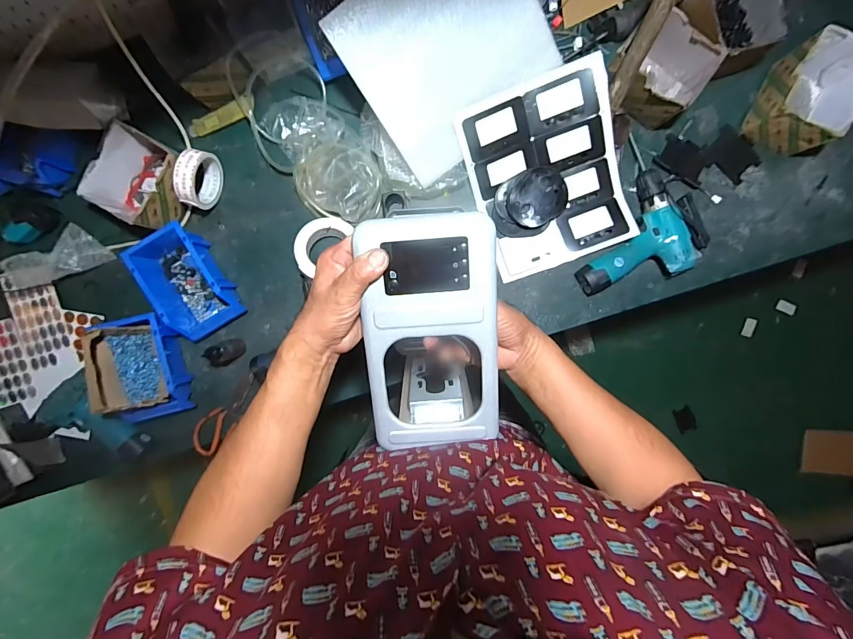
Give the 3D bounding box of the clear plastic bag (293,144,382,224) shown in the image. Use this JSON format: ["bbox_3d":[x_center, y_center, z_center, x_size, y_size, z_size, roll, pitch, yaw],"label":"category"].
[{"bbox_3d":[-0.158,-0.244,0.704,0.154,0.045,0.133,14,94,-1],"label":"clear plastic bag"}]

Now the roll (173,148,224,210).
[{"bbox_3d":[-0.395,-0.242,0.683,0.032,0.091,0.094,15,94,-1],"label":"roll"}]

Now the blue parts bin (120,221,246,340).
[{"bbox_3d":[-0.422,-0.063,0.706,0.122,0.083,0.187,-25,93,2],"label":"blue parts bin"}]

